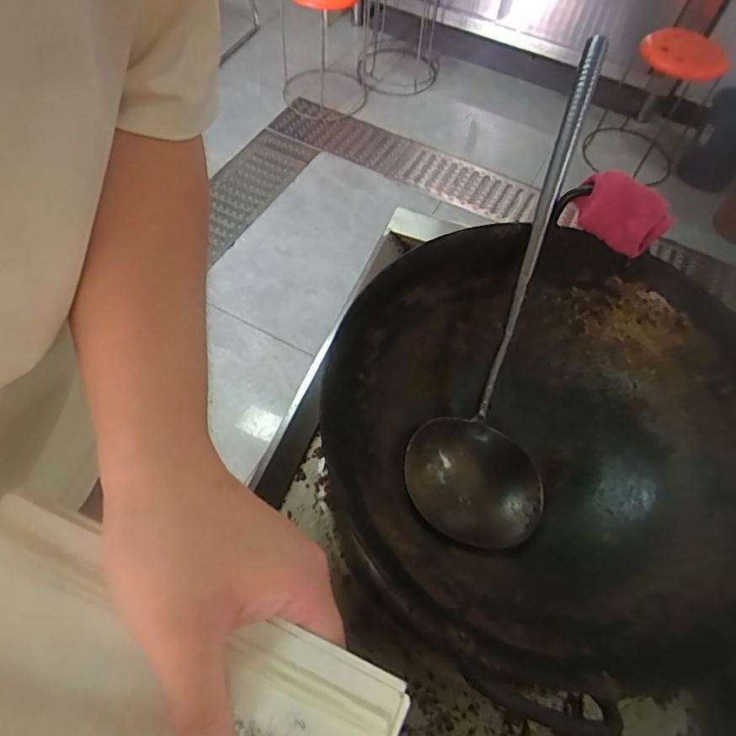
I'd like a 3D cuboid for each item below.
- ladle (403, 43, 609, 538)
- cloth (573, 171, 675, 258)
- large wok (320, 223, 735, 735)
[{"bbox_3d":[0.147,-0.081,0.469,0.132,0.064,0.485,15,84,5],"label":"ladle"},{"bbox_3d":[0.240,-0.149,0.474,0.083,0.061,0.039,42,66,19],"label":"cloth"},{"bbox_3d":[0.169,0.055,0.466,0.391,0.123,0.388,-22,63,-15],"label":"large wok"}]

